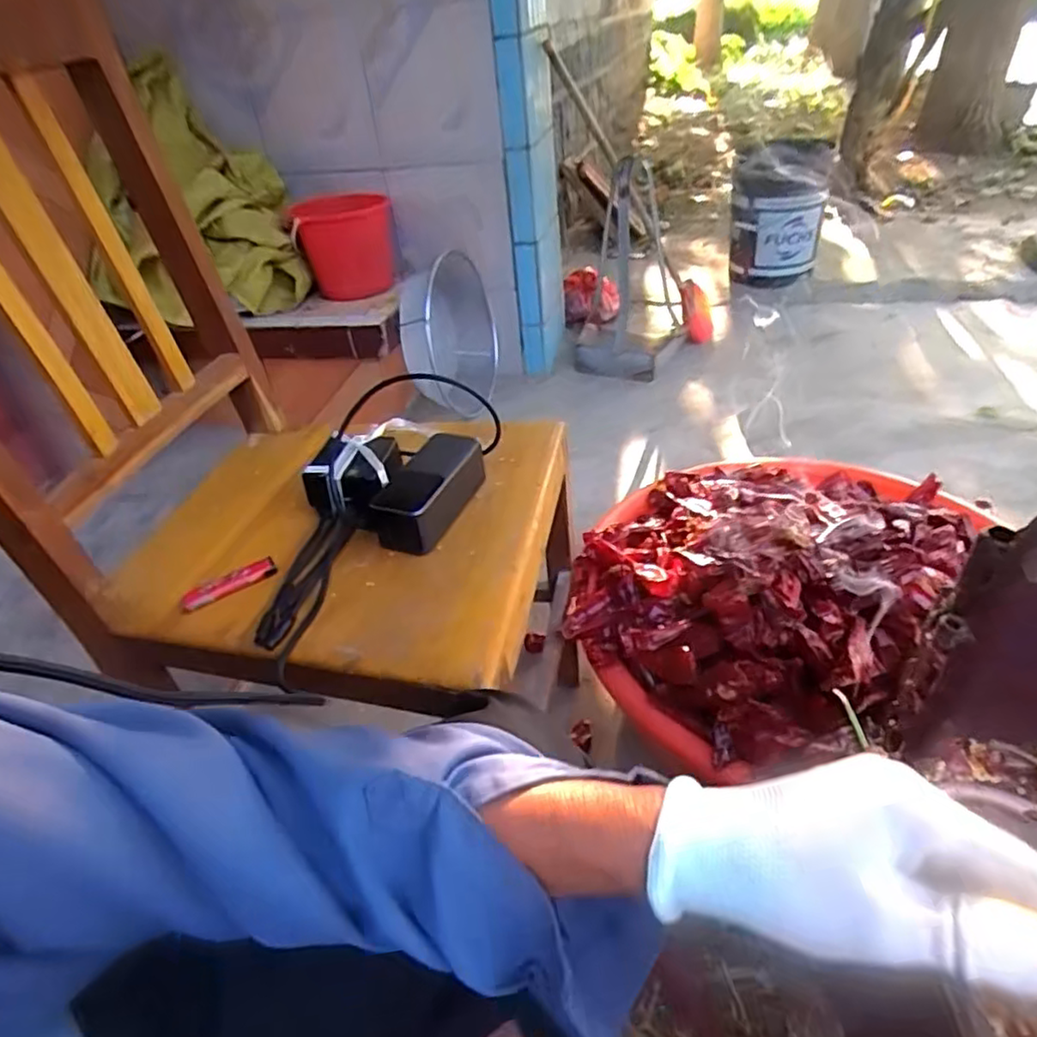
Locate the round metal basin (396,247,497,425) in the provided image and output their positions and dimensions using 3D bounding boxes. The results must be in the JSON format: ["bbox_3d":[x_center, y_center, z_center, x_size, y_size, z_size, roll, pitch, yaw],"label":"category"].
[{"bbox_3d":[-0.162,-0.435,1.605,0.199,0.354,0.319,-6,37,2],"label":"round metal basin"}]

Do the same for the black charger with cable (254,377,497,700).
[{"bbox_3d":[-0.139,-0.028,0.610,0.151,0.087,0.340,11,41,23],"label":"black charger with cable"}]

